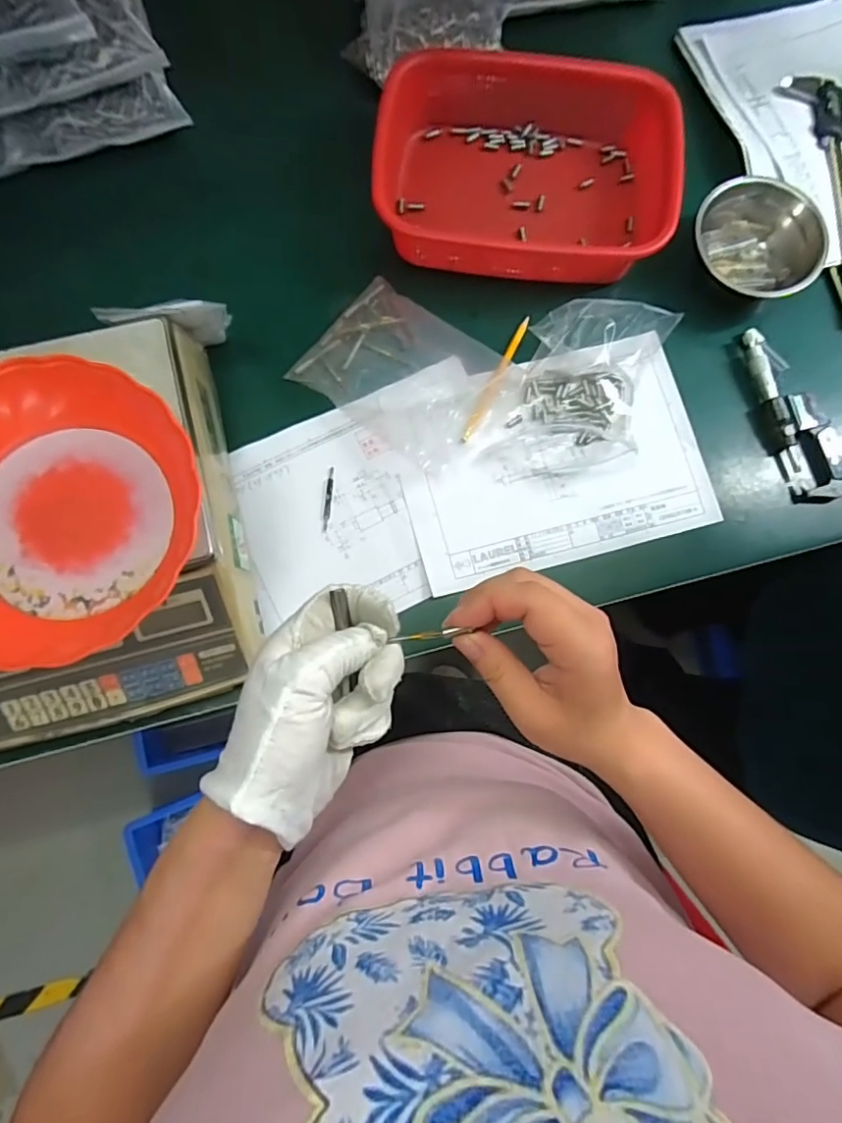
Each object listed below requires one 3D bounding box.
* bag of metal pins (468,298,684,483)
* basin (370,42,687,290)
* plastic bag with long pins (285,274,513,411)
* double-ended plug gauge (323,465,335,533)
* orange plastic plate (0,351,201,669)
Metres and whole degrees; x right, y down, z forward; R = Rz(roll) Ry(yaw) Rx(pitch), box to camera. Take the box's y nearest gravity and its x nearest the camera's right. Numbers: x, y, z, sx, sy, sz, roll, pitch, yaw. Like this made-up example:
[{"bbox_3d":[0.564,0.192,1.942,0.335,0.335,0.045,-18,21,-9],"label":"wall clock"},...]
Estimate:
[{"bbox_3d":[0.153,-0.165,0.541,0.144,0.067,0.183,24,82,1],"label":"bag of metal pins"},{"bbox_3d":[0.103,-0.405,0.570,0.290,0.082,0.212,1,82,-2],"label":"basin"},{"bbox_3d":[-0.026,-0.201,0.573,0.161,0.016,0.136,35,82,3],"label":"plastic bag with long pins"},{"bbox_3d":[-0.092,-0.063,0.555,0.006,0.004,0.065,5,82,-2],"label":"double-ended plug gauge"},{"bbox_3d":[-0.266,-0.037,0.407,0.205,0.053,0.205,0,82,-2],"label":"orange plastic plate"}]

